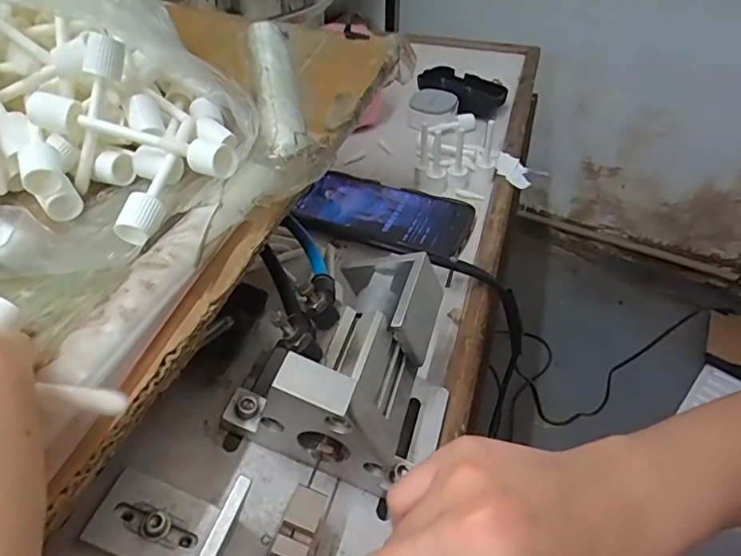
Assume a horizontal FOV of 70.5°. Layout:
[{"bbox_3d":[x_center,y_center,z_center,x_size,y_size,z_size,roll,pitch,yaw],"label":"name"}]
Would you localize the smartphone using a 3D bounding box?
[{"bbox_3d":[0.015,-0.064,0.494,0.160,0.011,0.082,17,48,17],"label":"smartphone"}]

